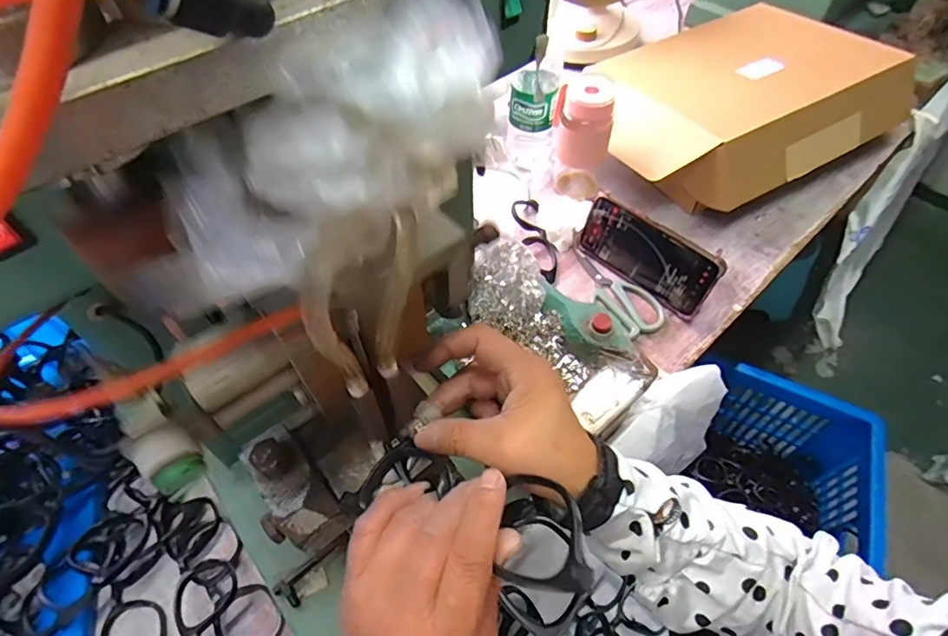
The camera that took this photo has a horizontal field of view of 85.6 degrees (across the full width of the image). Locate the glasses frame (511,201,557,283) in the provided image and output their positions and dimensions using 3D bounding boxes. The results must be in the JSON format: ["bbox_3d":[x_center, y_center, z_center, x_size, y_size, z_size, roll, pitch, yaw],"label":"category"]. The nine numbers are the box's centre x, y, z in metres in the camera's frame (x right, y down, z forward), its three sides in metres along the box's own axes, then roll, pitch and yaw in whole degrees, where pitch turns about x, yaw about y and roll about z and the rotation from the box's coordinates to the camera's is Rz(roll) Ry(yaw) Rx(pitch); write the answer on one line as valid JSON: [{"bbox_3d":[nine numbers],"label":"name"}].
[{"bbox_3d":[0.079,-0.105,0.654,0.041,0.020,0.146,-11,55,-6],"label":"glasses frame"}]

